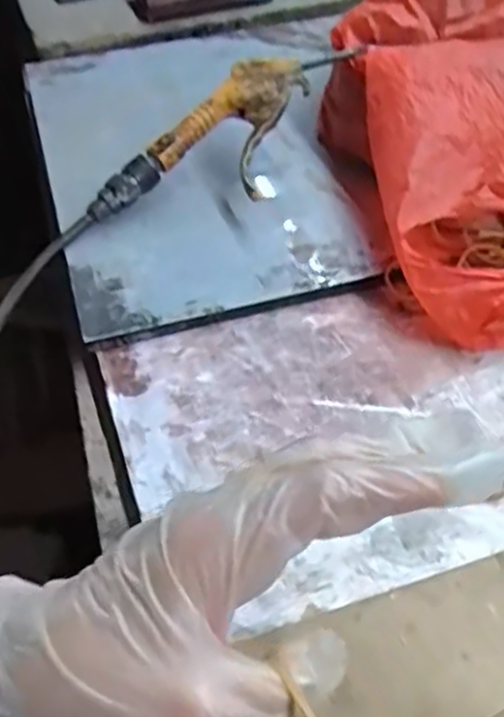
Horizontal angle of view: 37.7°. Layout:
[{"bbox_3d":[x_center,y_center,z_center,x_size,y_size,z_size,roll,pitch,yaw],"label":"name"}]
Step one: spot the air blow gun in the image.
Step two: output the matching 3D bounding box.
[{"bbox_3d":[-0.011,-0.167,0.557,0.087,0.023,0.230,38,75,16],"label":"air blow gun"}]

